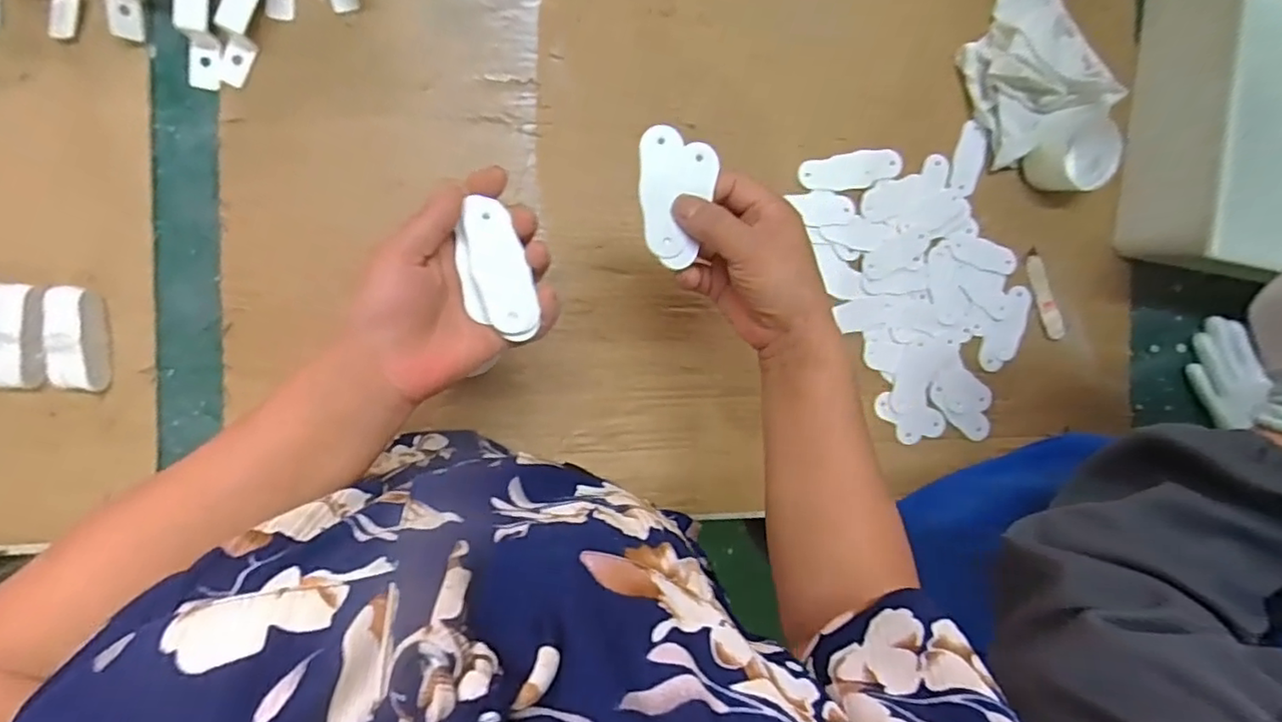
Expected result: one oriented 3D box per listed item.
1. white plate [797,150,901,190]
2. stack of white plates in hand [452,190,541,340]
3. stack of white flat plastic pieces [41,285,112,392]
[{"bbox_3d":[0.197,-0.177,0.574,0.099,0.005,0.032,-13,93,-9],"label":"white plate"},{"bbox_3d":[-0.084,-0.049,0.354,0.036,0.007,0.078,-16,95,-9],"label":"stack of white plates in hand"},{"bbox_3d":[-0.425,-0.016,0.467,0.030,0.030,0.076,-2,91,-10],"label":"stack of white flat plastic pieces"}]

